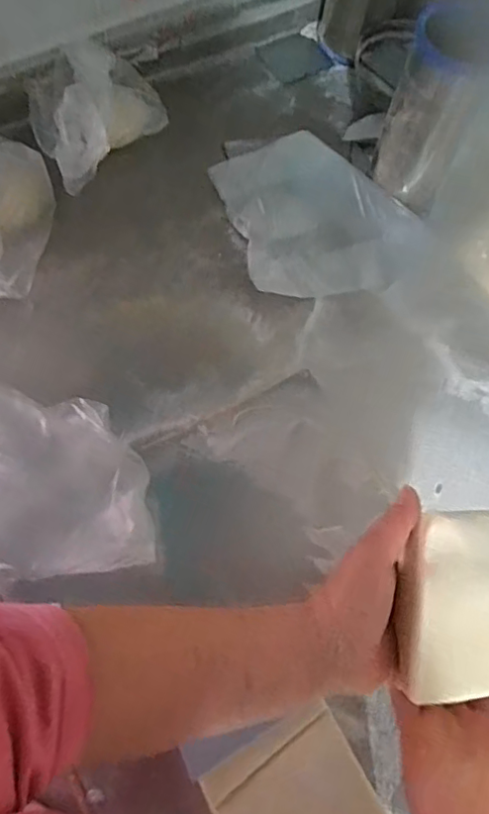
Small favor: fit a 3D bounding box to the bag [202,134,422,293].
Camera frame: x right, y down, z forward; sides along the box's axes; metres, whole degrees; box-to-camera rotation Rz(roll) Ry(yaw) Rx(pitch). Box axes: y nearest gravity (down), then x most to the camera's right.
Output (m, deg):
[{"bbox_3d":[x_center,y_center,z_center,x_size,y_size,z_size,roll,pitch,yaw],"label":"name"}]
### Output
[{"bbox_3d":[0.082,-0.238,0.673,0.196,0.017,0.233,-15,71,-8],"label":"bag"}]

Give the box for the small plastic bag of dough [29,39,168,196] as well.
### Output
[{"bbox_3d":[-0.174,-0.344,0.666,0.172,0.077,0.137,-40,76,-15],"label":"small plastic bag of dough"}]

